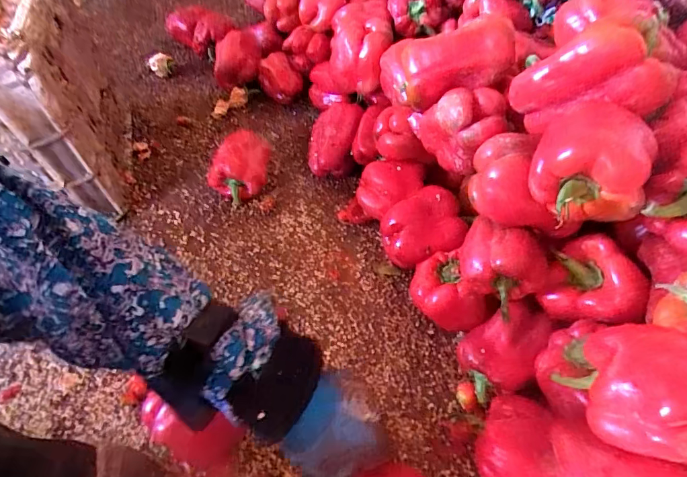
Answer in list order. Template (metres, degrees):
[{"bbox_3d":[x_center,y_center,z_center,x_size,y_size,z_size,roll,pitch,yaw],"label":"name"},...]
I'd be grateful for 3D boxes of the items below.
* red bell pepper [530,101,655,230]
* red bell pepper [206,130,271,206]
[{"bbox_3d":[0.206,-0.063,0.353,0.083,0.082,0.091,20,58,17],"label":"red bell pepper"},{"bbox_3d":[-0.167,-0.116,0.680,0.102,0.078,0.090,-12,53,-3],"label":"red bell pepper"}]

